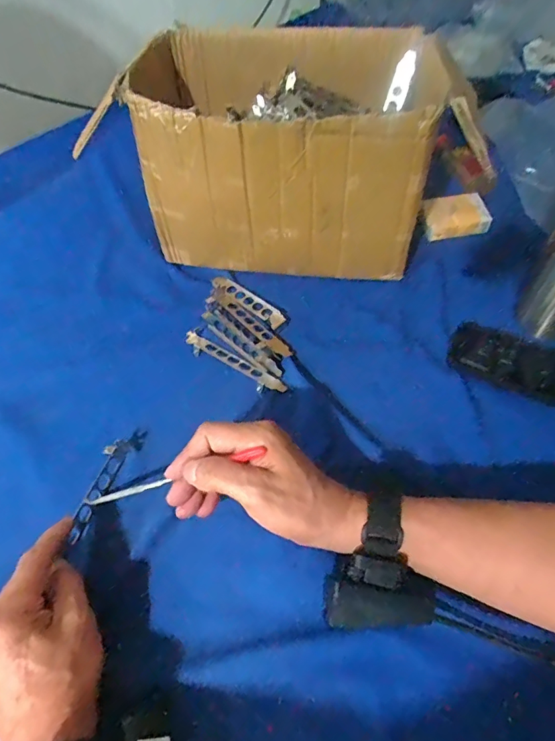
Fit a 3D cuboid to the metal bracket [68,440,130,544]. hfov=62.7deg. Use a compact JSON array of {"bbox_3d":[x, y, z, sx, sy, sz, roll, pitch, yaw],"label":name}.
[{"bbox_3d":[-0.157,0.102,0.397,0.018,0.011,0.094,12,52,9],"label":"metal bracket"}]

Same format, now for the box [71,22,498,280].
[{"bbox_3d":[0.019,-0.247,0.526,0.324,0.194,0.223,2,55,3],"label":"box"}]

